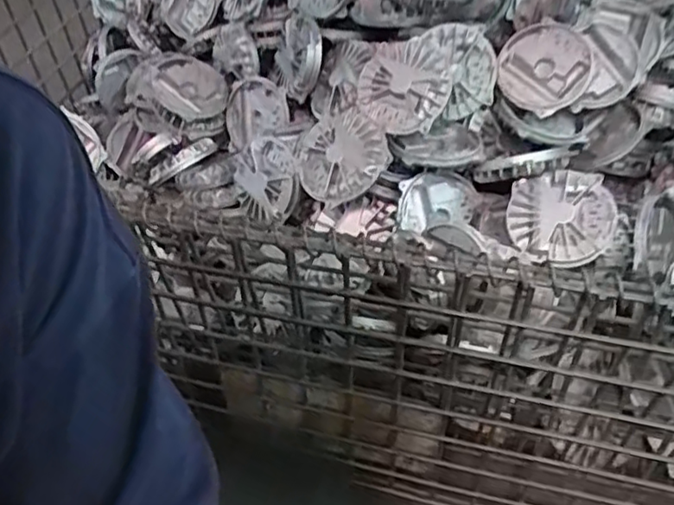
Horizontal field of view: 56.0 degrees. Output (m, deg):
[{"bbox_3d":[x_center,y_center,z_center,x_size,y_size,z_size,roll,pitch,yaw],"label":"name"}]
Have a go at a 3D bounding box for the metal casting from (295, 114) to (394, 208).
[{"bbox_3d":[0.002,-0.113,0.751,0.106,0.026,0.113,-13,61,24],"label":"metal casting"}]

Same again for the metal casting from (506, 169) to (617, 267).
[{"bbox_3d":[0.235,-0.040,0.668,0.105,0.025,0.105,-4,68,10],"label":"metal casting"}]

